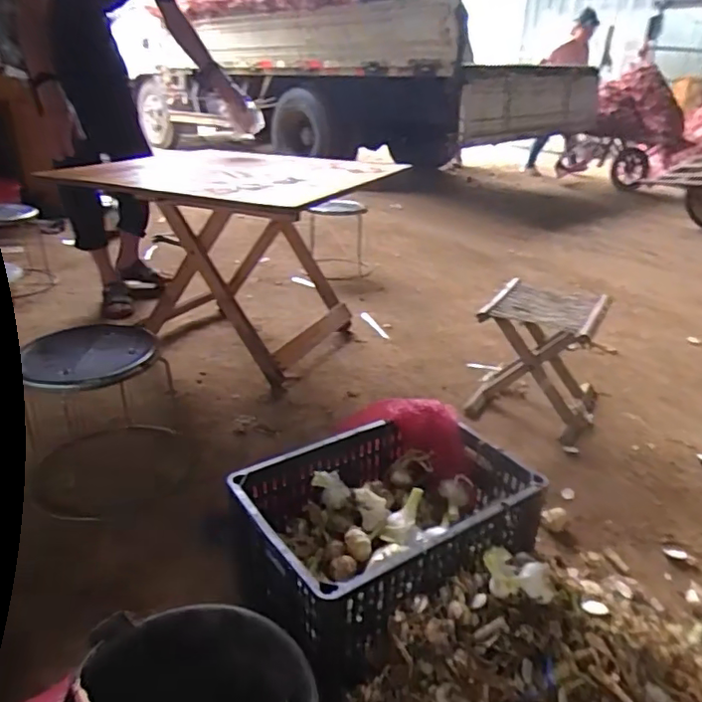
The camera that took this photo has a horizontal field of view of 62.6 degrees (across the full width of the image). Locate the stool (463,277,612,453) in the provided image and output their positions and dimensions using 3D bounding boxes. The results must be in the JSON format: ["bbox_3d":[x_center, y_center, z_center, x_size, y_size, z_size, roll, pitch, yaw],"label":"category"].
[{"bbox_3d":[0.508,0.024,1.549,0.306,0.312,0.307,14,28,25],"label":"stool"}]

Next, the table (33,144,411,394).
[{"bbox_3d":[-0.344,-0.270,1.808,0.746,0.591,0.798,10,26,17],"label":"table"}]

